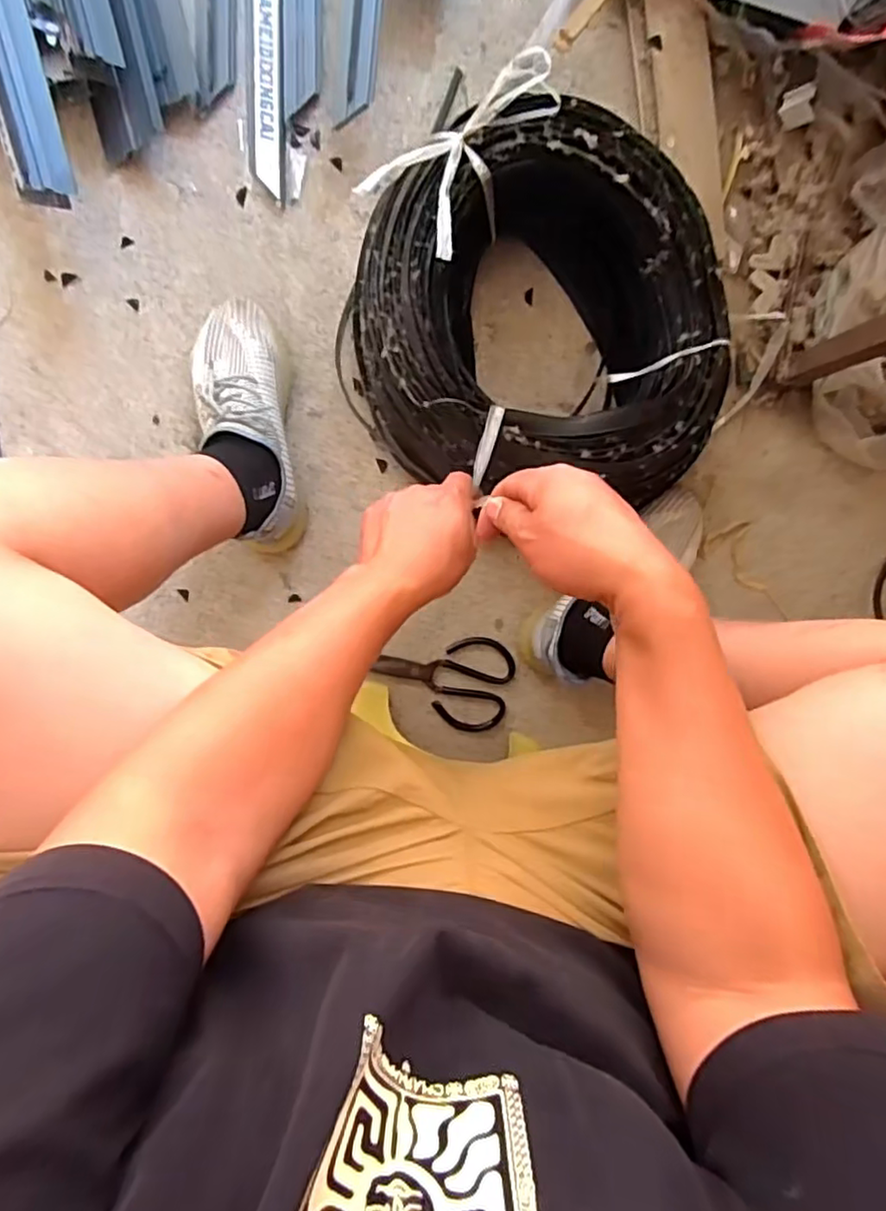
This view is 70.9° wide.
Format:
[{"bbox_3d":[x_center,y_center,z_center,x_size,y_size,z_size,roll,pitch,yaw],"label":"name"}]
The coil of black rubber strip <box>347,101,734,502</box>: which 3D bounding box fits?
[{"bbox_3d":[0.094,-0.305,0.684,0.386,0.148,0.384,1,97,-3],"label":"coil of black rubber strip"}]

